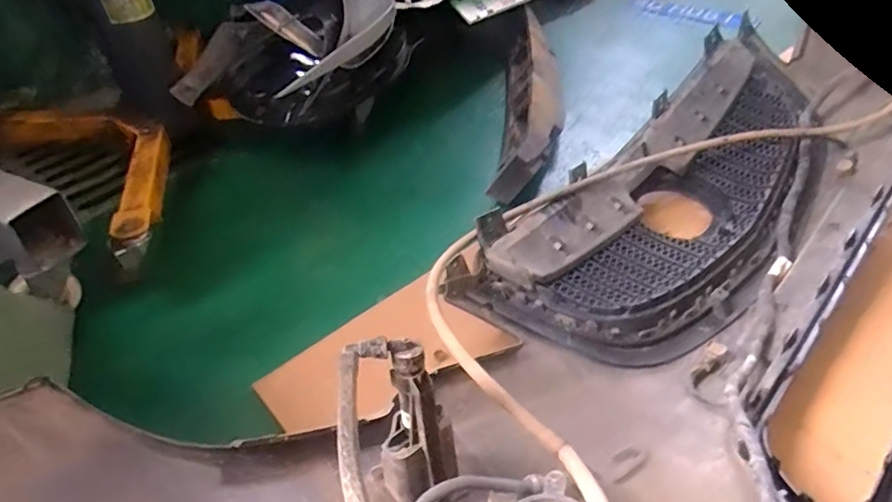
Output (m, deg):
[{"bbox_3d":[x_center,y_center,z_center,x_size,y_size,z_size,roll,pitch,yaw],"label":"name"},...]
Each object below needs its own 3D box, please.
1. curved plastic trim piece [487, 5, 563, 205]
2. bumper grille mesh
[{"bbox_3d":[0.208,-0.378,1.294,0.146,0.125,0.819,7,43,5],"label":"curved plastic trim piece"},{"bbox_3d":[0.411,-0.088,0.930,0.330,0.151,0.894,34,53,30],"label":"bumper grille mesh"}]

